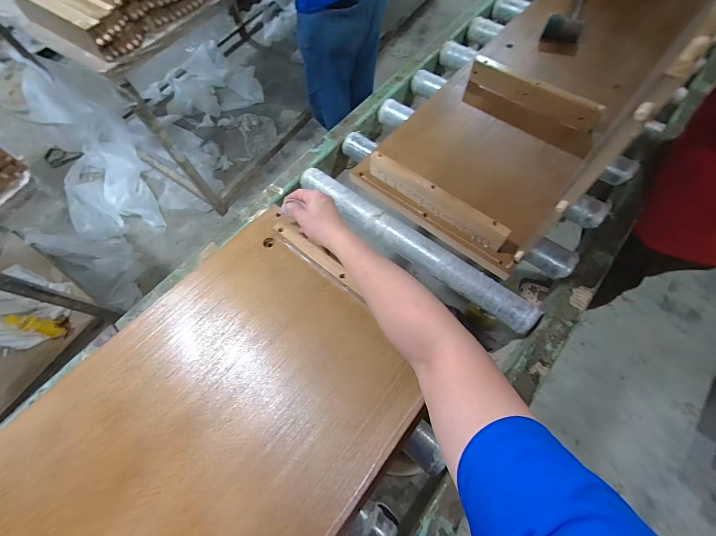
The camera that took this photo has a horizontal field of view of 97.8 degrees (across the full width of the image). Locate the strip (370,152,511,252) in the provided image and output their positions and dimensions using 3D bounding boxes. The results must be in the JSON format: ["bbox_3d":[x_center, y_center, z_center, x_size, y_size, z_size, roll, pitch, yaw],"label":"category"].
[{"bbox_3d":[0.150,-0.139,0.619,0.309,0.059,0.024,38,72,18],"label":"strip"}]

